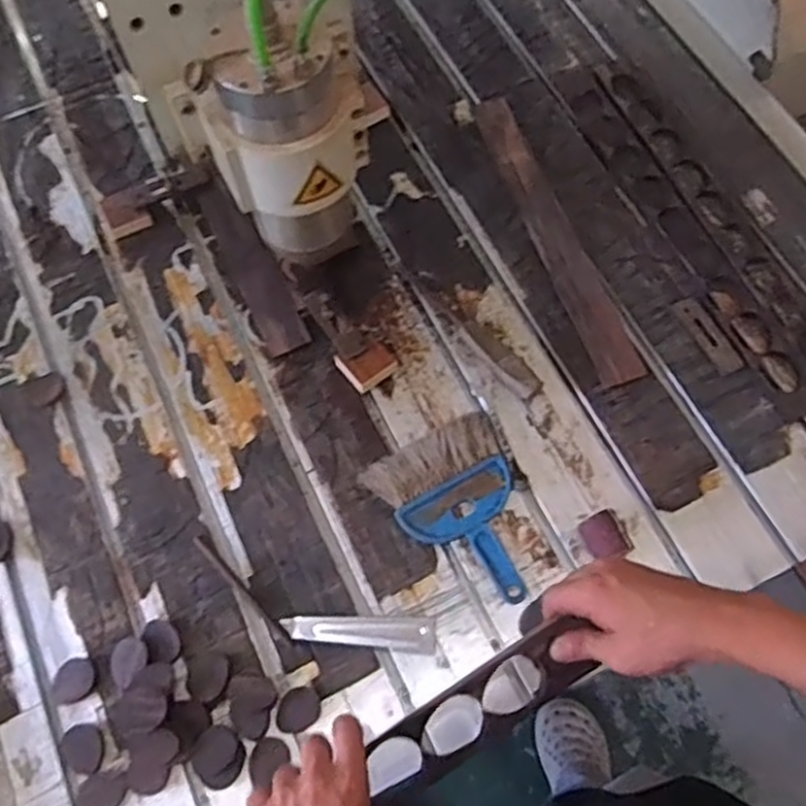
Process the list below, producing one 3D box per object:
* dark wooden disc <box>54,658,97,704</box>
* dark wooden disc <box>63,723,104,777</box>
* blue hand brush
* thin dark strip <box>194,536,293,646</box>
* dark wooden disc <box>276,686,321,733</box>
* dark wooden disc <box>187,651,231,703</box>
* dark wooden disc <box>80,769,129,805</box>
[{"bbox_3d":[-0.306,0.260,0.694,0.035,0.010,0.039,12,68,6],"label":"dark wooden disc"},{"bbox_3d":[-0.288,0.312,0.672,0.035,0.004,0.044,-33,71,-12],"label":"dark wooden disc"},{"bbox_3d":[0.064,0.111,0.741,0.136,0.025,0.177,-28,70,-10],"label":"blue hand brush"},{"bbox_3d":[-0.157,0.182,0.724,0.143,0.008,0.010,43,74,16],"label":"thin dark strip"},{"bbox_3d":[-0.096,0.281,0.681,0.042,0.004,0.035,-29,70,-11],"label":"dark wooden disc"},{"bbox_3d":[-0.178,0.252,0.688,0.039,0.009,0.040,0,68,1],"label":"dark wooden disc"},{"bbox_3d":[-0.266,0.347,0.660,0.043,0.006,0.036,-29,70,-11],"label":"dark wooden disc"}]

